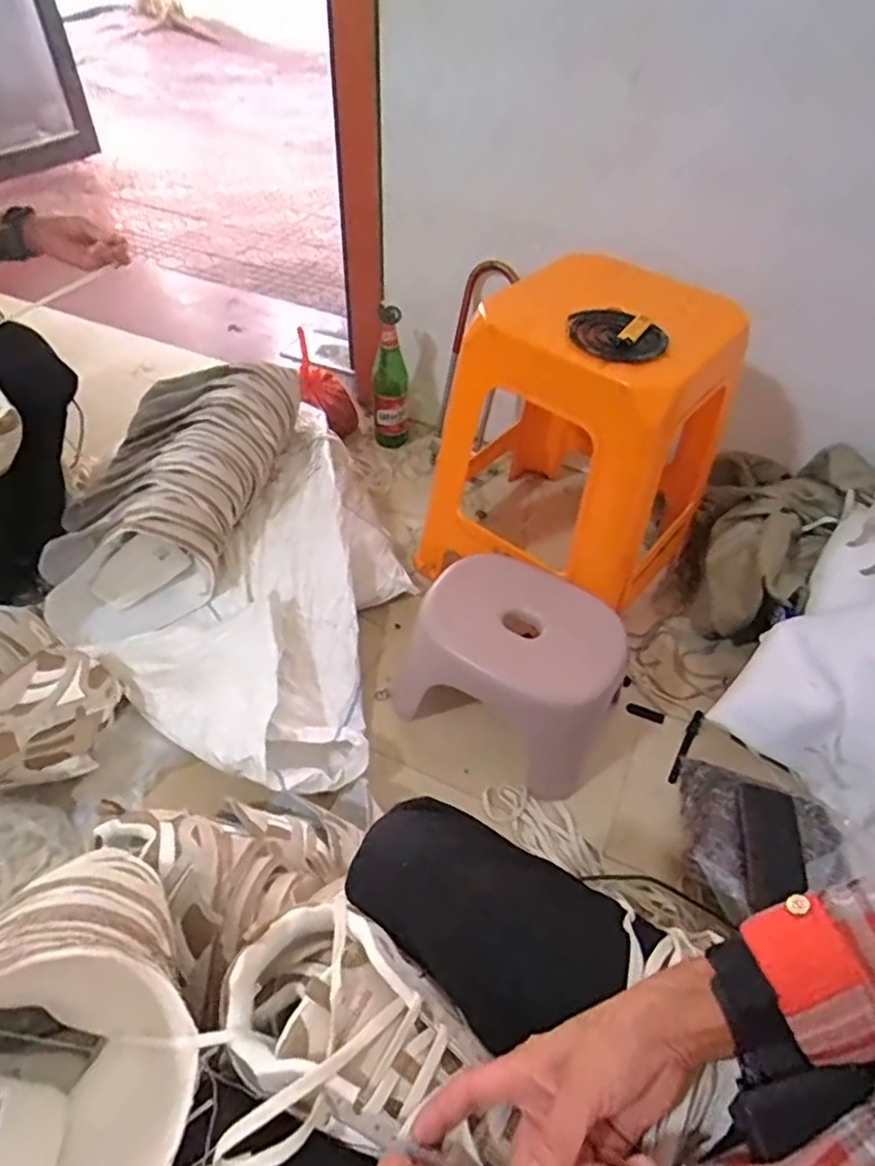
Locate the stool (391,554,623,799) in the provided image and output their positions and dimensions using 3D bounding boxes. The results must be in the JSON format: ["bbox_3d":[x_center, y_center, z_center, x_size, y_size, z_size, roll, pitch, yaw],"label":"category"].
[{"bbox_3d":[0.111,0.118,0.924,0.287,0.223,0.211,27,53,18],"label":"stool"}]

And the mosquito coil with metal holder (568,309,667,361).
[{"bbox_3d":[0.213,-0.309,0.785,0.104,0.023,0.109,2,49,-2],"label":"mosquito coil with metal holder"}]

